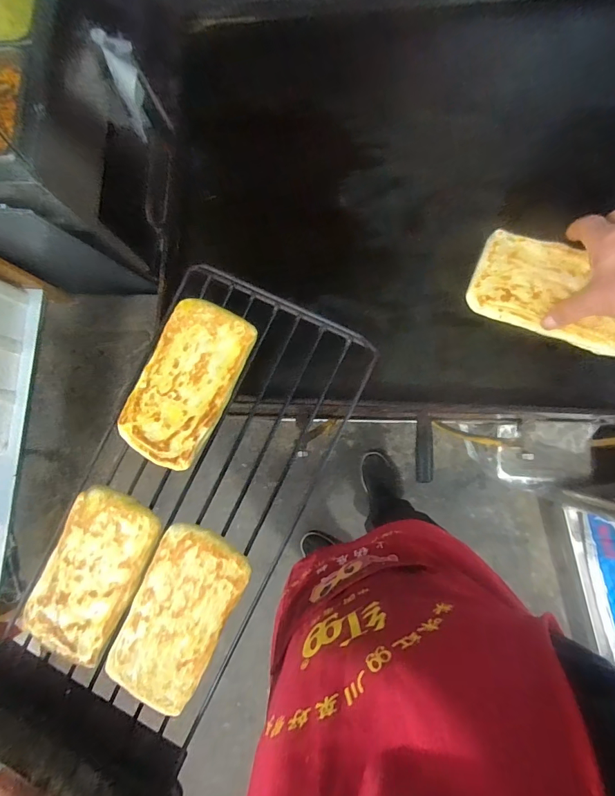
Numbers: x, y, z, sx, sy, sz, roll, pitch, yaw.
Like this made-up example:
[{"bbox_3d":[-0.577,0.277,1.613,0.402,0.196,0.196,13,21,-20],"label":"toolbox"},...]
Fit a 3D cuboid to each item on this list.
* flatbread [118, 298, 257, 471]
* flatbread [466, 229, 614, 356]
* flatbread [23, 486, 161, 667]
[{"bbox_3d":[-0.130,-0.017,0.429,0.096,0.014,0.172,26,86,7],"label":"flatbread"},{"bbox_3d":[0.265,-0.112,0.420,0.172,0.013,0.093,21,86,6],"label":"flatbread"},{"bbox_3d":[-0.224,0.184,0.416,0.099,0.010,0.169,22,86,6],"label":"flatbread"}]

